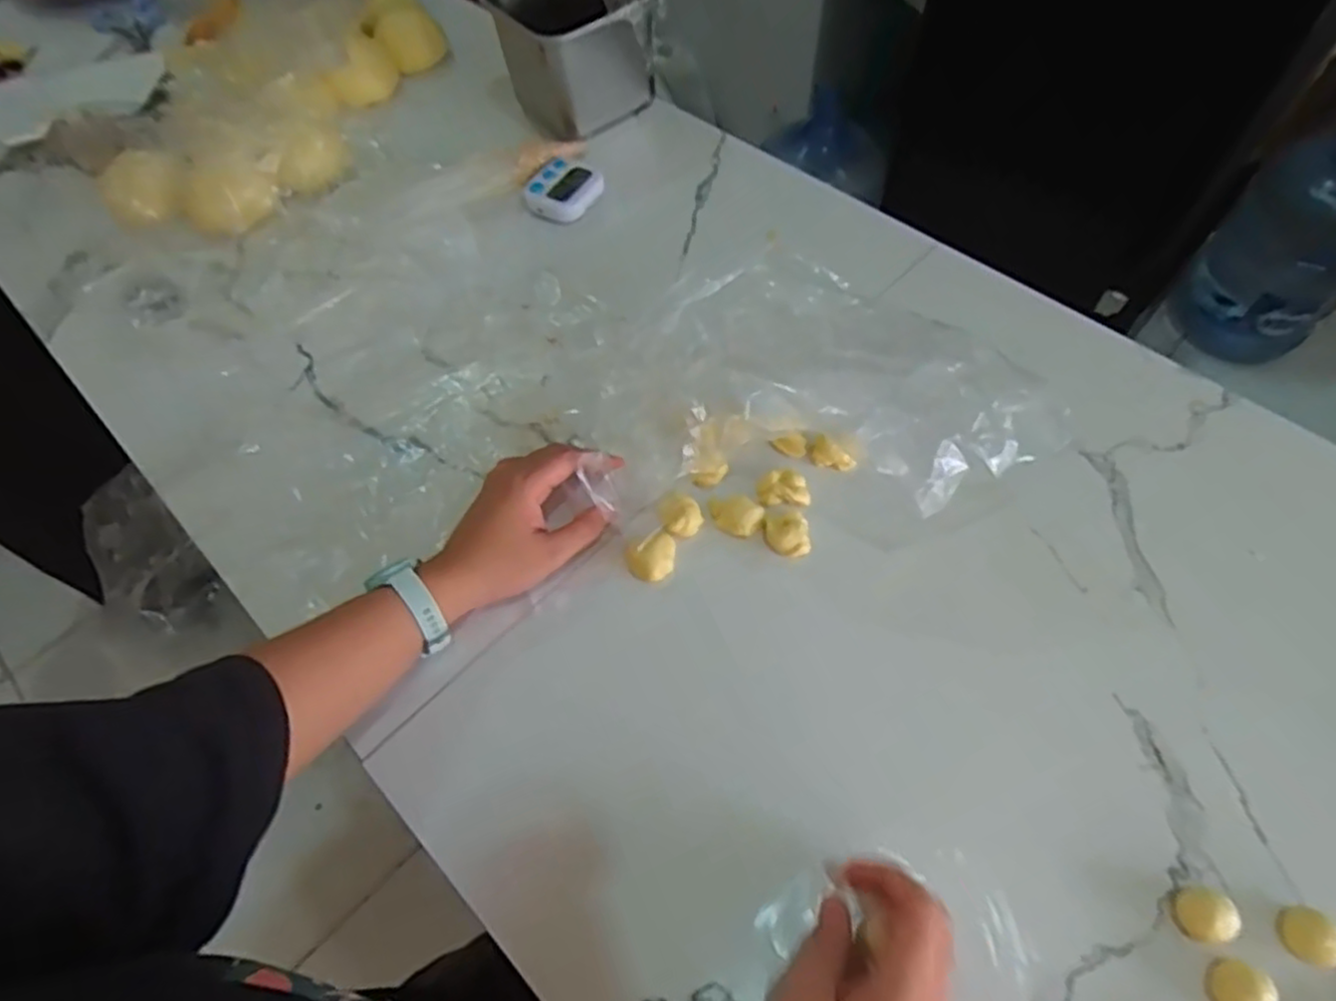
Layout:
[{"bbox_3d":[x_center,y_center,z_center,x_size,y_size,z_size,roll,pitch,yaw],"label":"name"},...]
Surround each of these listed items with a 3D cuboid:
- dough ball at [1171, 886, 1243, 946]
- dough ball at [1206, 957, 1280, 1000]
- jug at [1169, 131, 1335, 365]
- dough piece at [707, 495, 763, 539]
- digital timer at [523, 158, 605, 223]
[{"bbox_3d":[0.268,0.208,0.362,0.023,0.018,0.025,-2,59,3],"label":"dough ball"},{"bbox_3d":[0.275,0.234,0.346,0.019,0.018,0.025,-4,59,2],"label":"dough ball"},{"bbox_3d":[1.208,-0.499,1.389,0.243,0.451,0.231,36,68,22],"label":"jug"},{"bbox_3d":[0.046,0.011,0.497,0.037,0.014,0.023,7,59,7],"label":"dough piece"},{"bbox_3d":[-0.099,-0.291,0.683,0.057,0.026,0.070,37,69,22],"label":"digital timer"}]

